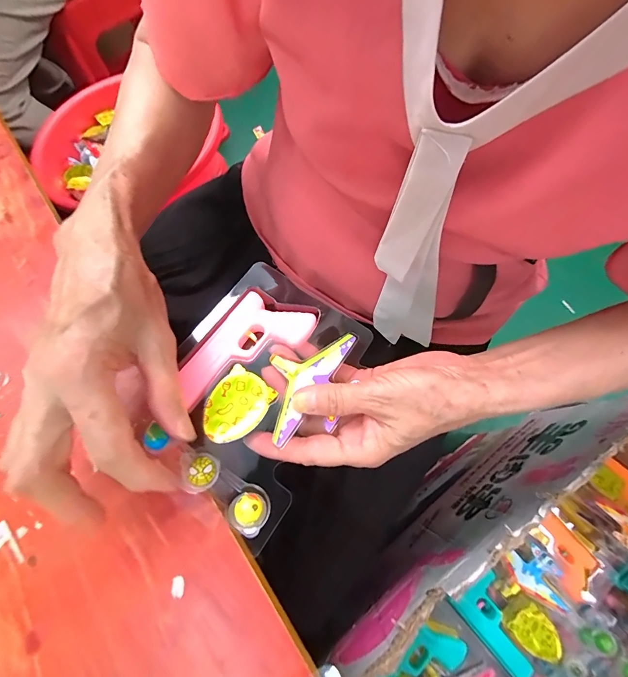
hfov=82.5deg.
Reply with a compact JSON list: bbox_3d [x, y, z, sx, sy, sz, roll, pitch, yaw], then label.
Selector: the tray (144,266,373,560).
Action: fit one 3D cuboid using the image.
[{"bbox_3d":[-0.042,0.032,0.262,0.122,0.023,0.169,29,72,10],"label":"tray"}]

